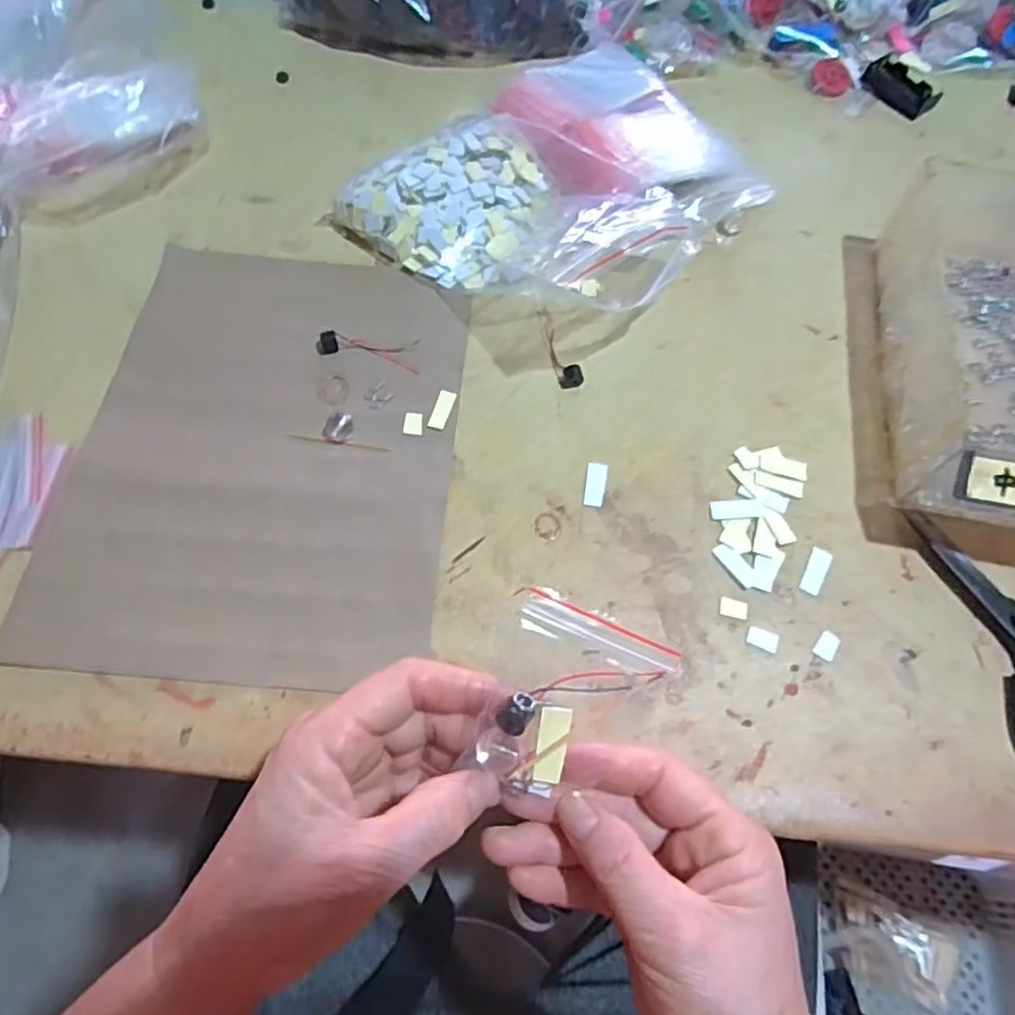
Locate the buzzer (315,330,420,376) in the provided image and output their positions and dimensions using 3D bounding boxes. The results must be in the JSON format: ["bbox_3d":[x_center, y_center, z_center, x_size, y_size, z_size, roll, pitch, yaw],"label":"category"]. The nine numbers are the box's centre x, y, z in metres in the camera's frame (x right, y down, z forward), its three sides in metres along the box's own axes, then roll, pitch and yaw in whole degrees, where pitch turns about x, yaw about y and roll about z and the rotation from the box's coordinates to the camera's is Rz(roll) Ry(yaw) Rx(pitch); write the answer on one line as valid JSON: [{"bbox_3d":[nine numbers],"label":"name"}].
[{"bbox_3d":[-0.087,-0.098,0.417,0.063,0.009,0.022,6,63,0],"label":"buzzer"}]

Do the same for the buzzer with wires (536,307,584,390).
[{"bbox_3d":[0.034,-0.104,0.429,0.016,0.008,0.065,-11,65,-8],"label":"buzzer with wires"}]

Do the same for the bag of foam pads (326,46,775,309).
[{"bbox_3d":[0.047,-0.230,0.463,0.273,0.058,0.196,-40,72,-20],"label":"bag of foam pads"}]

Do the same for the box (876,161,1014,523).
[{"bbox_3d":[0.301,-0.093,0.406,0.126,0.065,0.246,10,64,2],"label":"box"}]

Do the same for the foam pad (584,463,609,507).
[{"bbox_3d":[0.051,-0.014,0.387,0.012,0.004,0.027,11,64,3],"label":"foam pad"}]

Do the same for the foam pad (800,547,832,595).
[{"bbox_3d":[0.169,0.034,0.369,0.011,0.004,0.029,28,66,11],"label":"foam pad"}]

